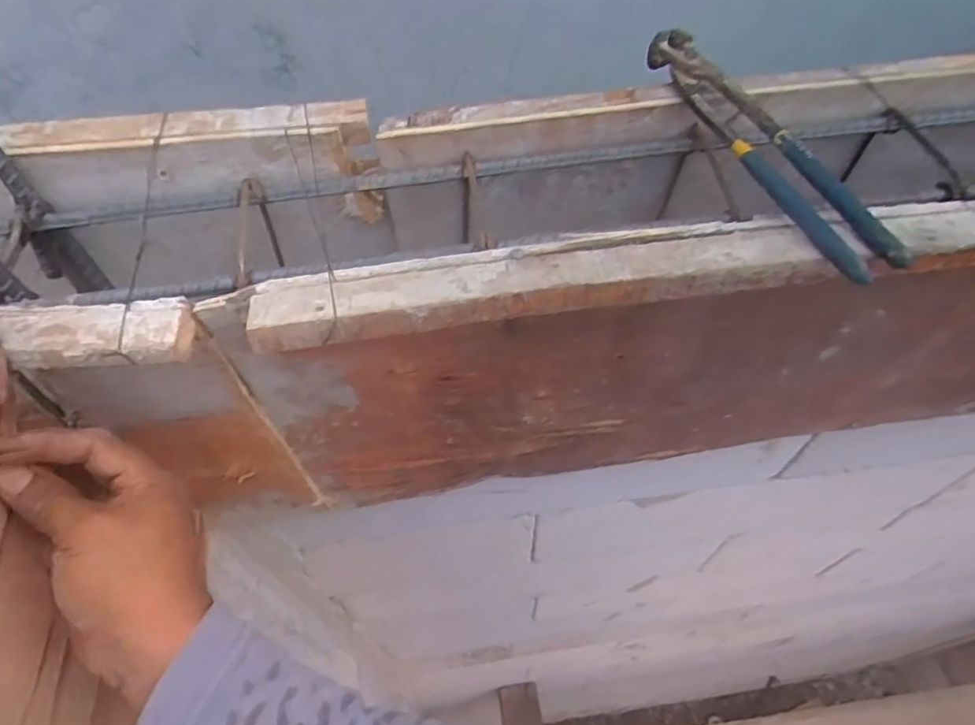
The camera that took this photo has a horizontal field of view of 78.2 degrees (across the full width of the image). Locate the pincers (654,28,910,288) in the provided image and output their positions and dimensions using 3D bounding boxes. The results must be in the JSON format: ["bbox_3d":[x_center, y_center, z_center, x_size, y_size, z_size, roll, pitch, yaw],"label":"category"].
[{"bbox_3d":[0.167,-0.137,0.367,0.038,0.022,0.222,-18,56,-11],"label":"pincers"}]

